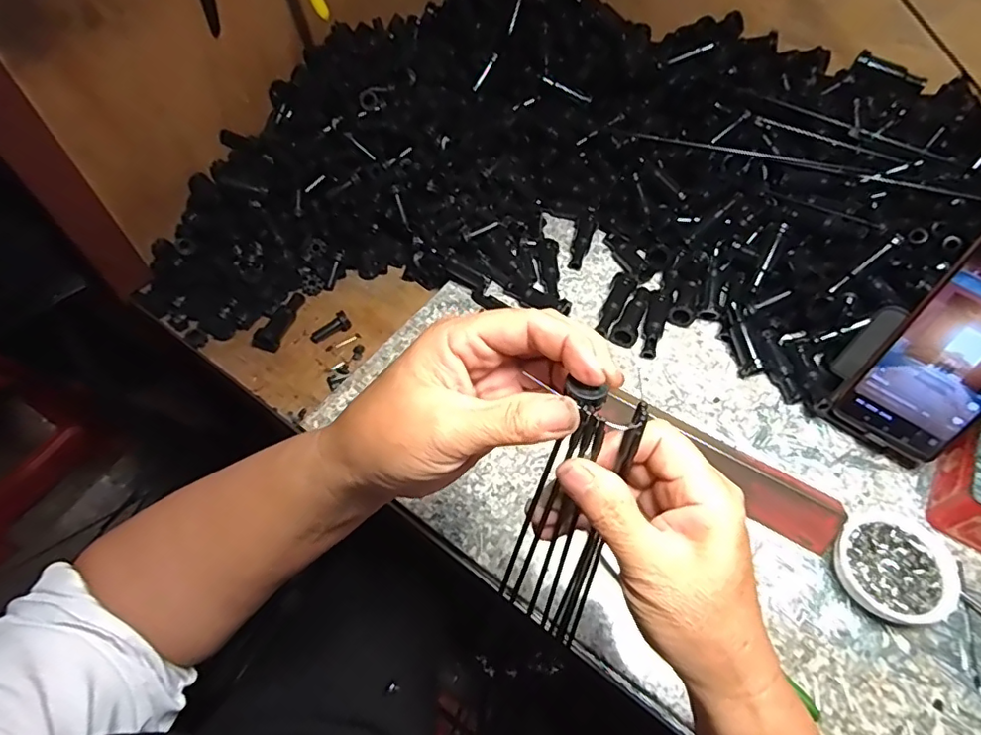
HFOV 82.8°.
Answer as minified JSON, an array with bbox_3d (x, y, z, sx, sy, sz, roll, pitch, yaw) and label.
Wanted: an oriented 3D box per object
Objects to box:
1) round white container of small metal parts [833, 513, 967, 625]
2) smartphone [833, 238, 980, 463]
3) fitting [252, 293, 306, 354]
[{"bbox_3d":[0.282,0.139,0.390,0.072,0.025,0.071,0,56,0],"label":"round white container of small metal parts"},{"bbox_3d":[0.327,-0.008,0.391,0.076,0.164,0.006,36,39,22],"label":"smartphone"},{"bbox_3d":[-0.207,-0.047,0.547,0.023,0.021,0.074,12,57,8],"label":"fitting"}]

